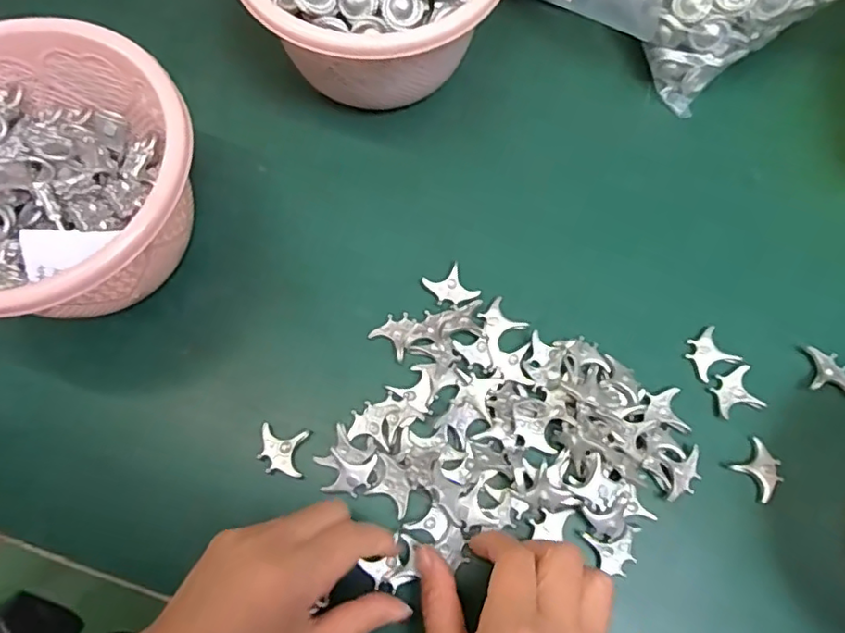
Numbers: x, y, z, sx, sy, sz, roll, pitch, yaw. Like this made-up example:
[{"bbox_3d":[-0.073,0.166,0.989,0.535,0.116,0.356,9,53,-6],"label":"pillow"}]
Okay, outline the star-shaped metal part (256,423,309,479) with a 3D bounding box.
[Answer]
[{"bbox_3d":[-0.073,0.070,0.300,0.023,0.004,0.024,8,73,2],"label":"star-shaped metal part"}]

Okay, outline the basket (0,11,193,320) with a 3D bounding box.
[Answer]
[{"bbox_3d":[-0.181,-0.066,0.296,0.143,0.083,0.132,0,73,-1],"label":"basket"}]

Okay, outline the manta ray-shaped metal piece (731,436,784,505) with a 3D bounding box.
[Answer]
[{"bbox_3d":[0.175,0.080,0.298,0.023,0.008,0.023,-40,78,-11],"label":"manta ray-shaped metal piece"}]

